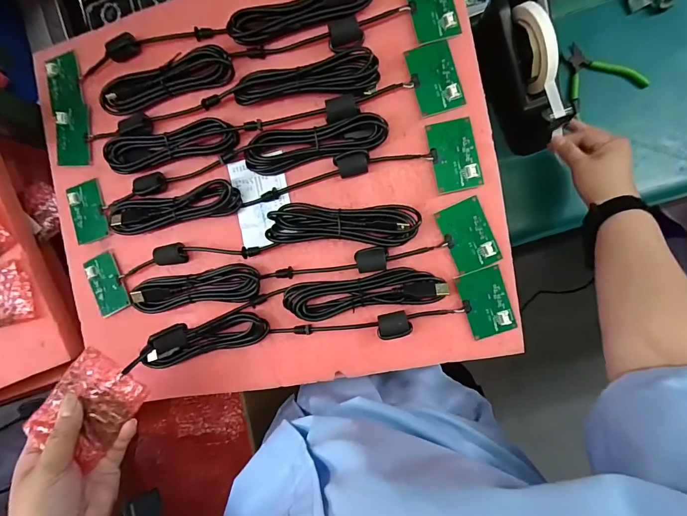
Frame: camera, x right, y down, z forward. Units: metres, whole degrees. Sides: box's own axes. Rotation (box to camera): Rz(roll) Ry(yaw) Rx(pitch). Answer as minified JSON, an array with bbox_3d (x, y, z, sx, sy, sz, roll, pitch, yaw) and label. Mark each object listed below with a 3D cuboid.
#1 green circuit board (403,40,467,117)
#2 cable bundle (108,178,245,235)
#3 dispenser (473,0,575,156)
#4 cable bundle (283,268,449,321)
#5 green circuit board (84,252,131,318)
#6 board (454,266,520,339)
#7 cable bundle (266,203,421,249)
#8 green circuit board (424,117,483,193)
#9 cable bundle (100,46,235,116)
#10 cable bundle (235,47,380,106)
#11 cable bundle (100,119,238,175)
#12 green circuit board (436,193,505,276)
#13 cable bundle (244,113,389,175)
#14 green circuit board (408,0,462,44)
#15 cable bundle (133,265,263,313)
[{"bbox_3d":[0.091,-0.180,0.362,0.045,0.009,0.069,-16,87,11],"label":"green circuit board"},{"bbox_3d":[-0.188,-0.054,0.395,0.154,0.019,0.038,-7,89,11],"label":"cable bundle"},{"bbox_3d":[0.238,-0.246,0.479,0.066,0.114,0.198,-16,91,10],"label":"dispenser"},{"bbox_3d":[0.021,0.037,0.372,0.162,0.016,0.038,-9,88,11],"label":"cable bundle"},{"bbox_3d":[-0.275,0.031,0.422,0.046,0.007,0.070,-27,86,11],"label":"green circuit board"},{"bbox_3d":[0.145,0.046,0.367,0.044,0.006,0.067,-19,86,11],"label":"board"},{"bbox_3d":[-0.002,-0.034,0.368,0.151,0.013,0.039,2,90,11],"label":"cable bundle"},{"bbox_3d":[0.109,-0.101,0.356,0.044,0.009,0.068,-11,88,11],"label":"green circuit board"},{"bbox_3d":[-0.191,-0.191,0.386,0.151,0.021,0.043,-7,89,11],"label":"cable bundle"},{"bbox_3d":[-0.039,-0.181,0.366,0.146,0.020,0.039,-4,89,11],"label":"cable bundle"},{"bbox_3d":[-0.183,-0.121,0.387,0.142,0.019,0.039,-8,88,11],"label":"cable bundle"},{"bbox_3d":[0.125,-0.022,0.361,0.044,0.006,0.068,-23,86,10],"label":"green circuit board"},{"bbox_3d":[-0.030,-0.117,0.370,0.146,0.019,0.041,-8,88,11],"label":"cable bundle"},{"bbox_3d":[0.089,-0.253,0.365,0.044,0.007,0.067,-15,87,11],"label":"green circuit board"},{"bbox_3d":[-0.161,0.034,0.395,0.143,0.017,0.038,-8,88,11],"label":"cable bundle"}]

